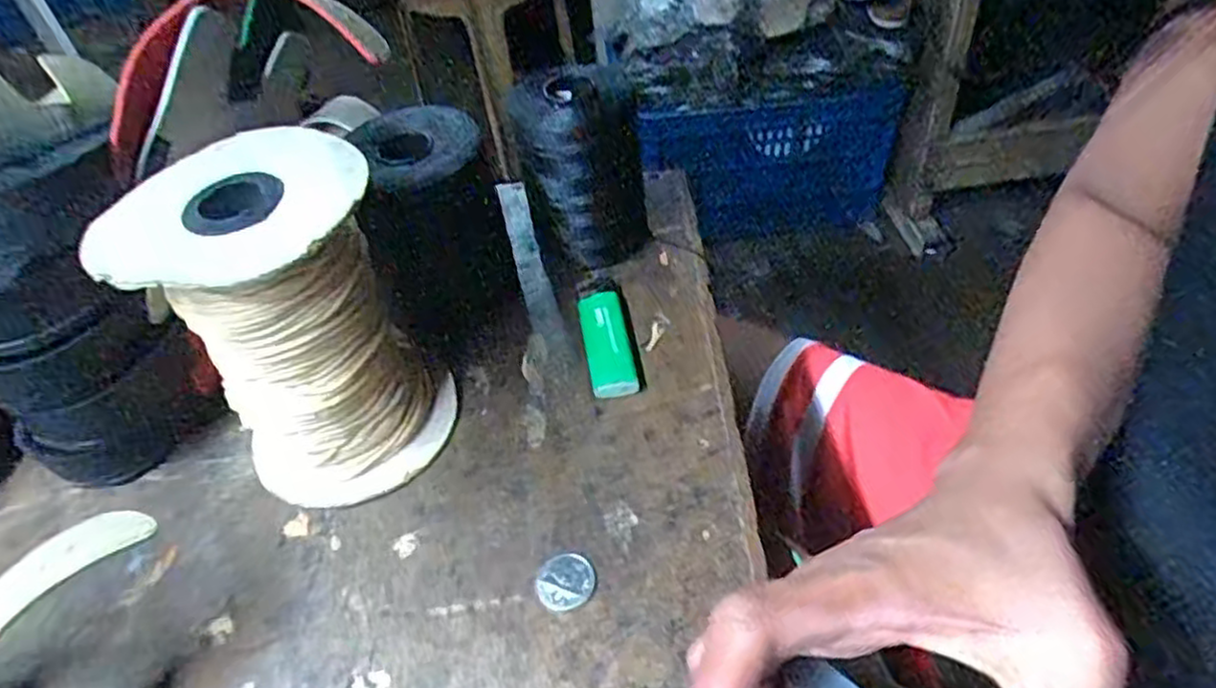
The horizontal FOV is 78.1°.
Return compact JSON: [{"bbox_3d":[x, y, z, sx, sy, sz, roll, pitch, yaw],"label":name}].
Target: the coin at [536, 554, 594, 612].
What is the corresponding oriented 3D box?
[{"bbox_3d":[-0.018,0.099,0.316,0.024,0.004,0.023,-19,47,-10],"label":"coin"}]

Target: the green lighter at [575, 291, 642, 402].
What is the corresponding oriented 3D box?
[{"bbox_3d":[-0.001,-0.001,0.405,0.024,0.014,0.071,-11,46,-3],"label":"green lighter"}]

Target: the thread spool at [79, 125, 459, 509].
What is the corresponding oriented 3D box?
[{"bbox_3d":[-0.137,-0.006,0.333,0.096,0.145,0.088,-4,46,4],"label":"thread spool"}]

